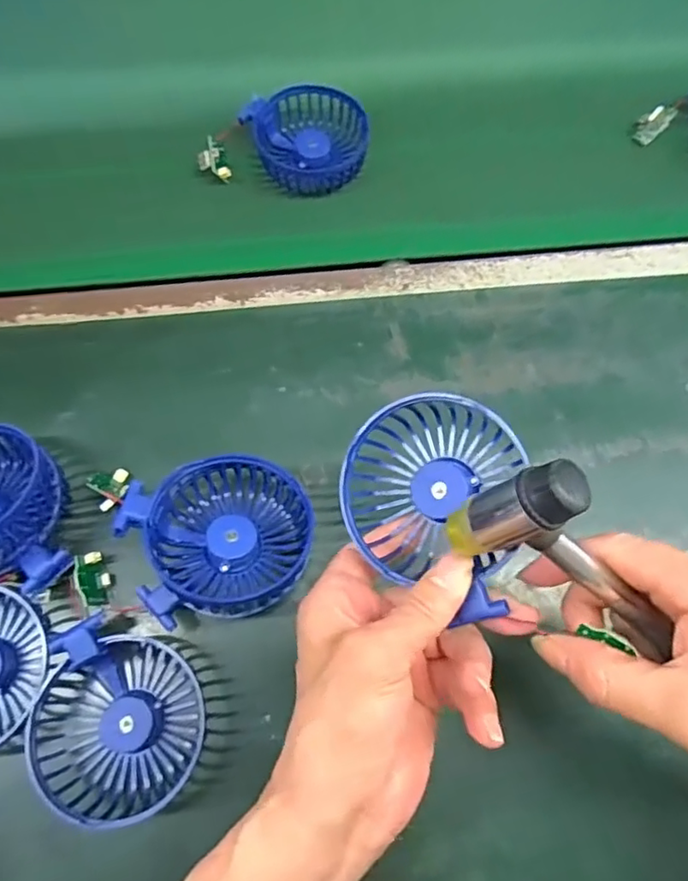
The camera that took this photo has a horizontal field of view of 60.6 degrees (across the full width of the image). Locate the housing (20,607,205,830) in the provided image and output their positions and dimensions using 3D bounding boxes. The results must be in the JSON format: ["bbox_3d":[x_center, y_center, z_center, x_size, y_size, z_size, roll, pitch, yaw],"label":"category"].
[{"bbox_3d":[-0.123,0.152,0.322,0.089,0.040,0.093,10,70,1],"label":"housing"}]

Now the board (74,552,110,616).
[{"bbox_3d":[-0.148,0.082,0.345,0.006,0.023,0.032,-23,86,22],"label":"board"}]

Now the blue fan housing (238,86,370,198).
[{"bbox_3d":[-0.025,-0.239,0.466,0.087,0.024,0.088,-24,73,-10],"label":"blue fan housing"}]

